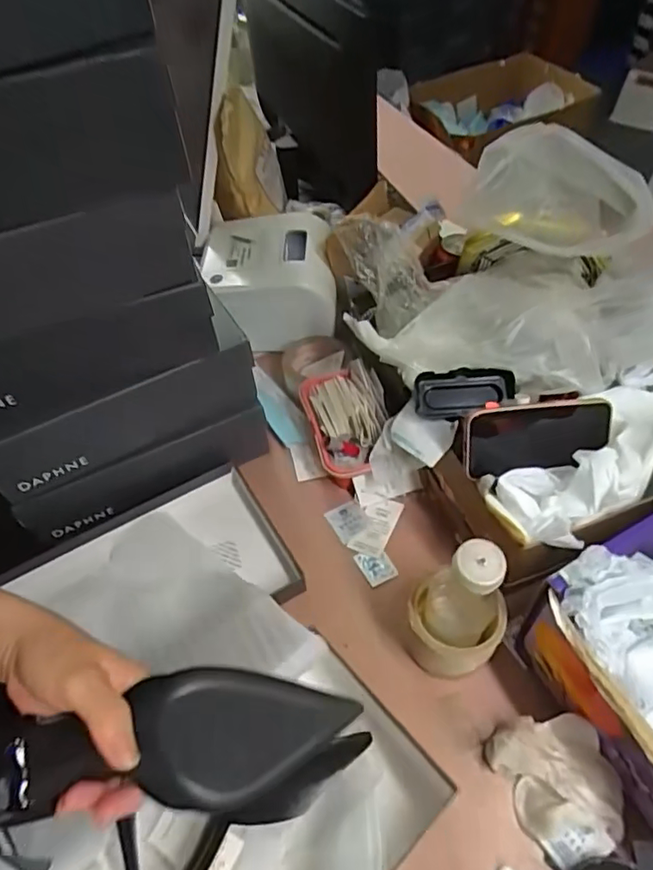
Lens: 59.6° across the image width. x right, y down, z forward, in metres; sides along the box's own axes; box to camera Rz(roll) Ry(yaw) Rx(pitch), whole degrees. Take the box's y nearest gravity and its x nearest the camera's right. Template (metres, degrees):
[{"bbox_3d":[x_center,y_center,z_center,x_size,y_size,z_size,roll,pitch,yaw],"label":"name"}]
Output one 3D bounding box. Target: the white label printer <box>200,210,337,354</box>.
[{"bbox_3d":[-0.076,-0.235,0.843,0.169,0.116,0.173,-10,52,-3],"label":"white label printer"}]

